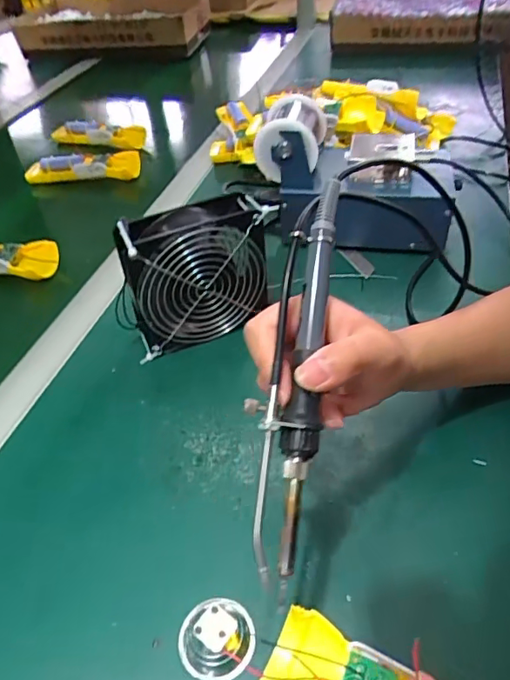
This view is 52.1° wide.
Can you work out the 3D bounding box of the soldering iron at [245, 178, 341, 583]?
[{"bbox_3d":[0.020,0.011,0.263,0.030,0.021,0.198,6,75,10],"label":"soldering iron"}]

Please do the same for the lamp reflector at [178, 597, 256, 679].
[{"bbox_3d":[-0.023,0.171,0.302,0.043,0.029,0.044,-5,43,0],"label":"lamp reflector"}]

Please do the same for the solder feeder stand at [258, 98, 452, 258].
[{"bbox_3d":[0.115,-0.181,0.570,0.199,0.133,0.108,13,46,18],"label":"solder feeder stand"}]

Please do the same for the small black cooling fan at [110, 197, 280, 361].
[{"bbox_3d":[-0.052,-0.057,0.472,0.123,0.128,0.044,-18,45,-14],"label":"small black cooling fan"}]

